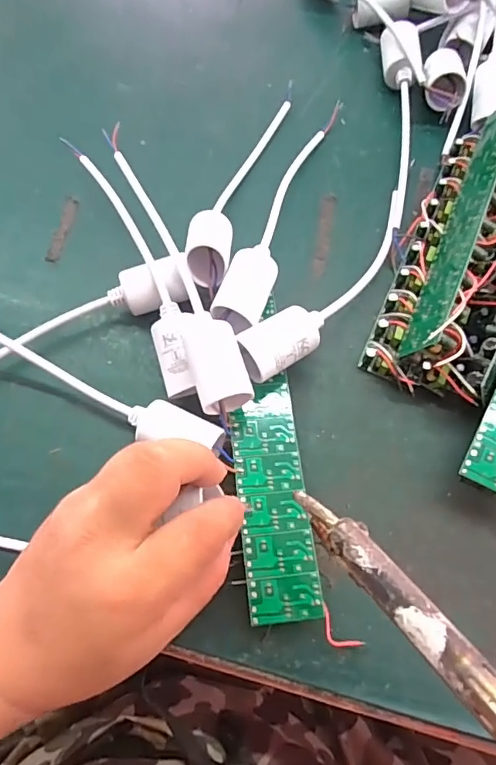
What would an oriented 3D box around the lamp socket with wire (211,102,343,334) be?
[{"bbox_3d":[0.022,-0.118,0.335,0.027,0.037,0.207,16,69,7],"label":"lamp socket with wire"}]

